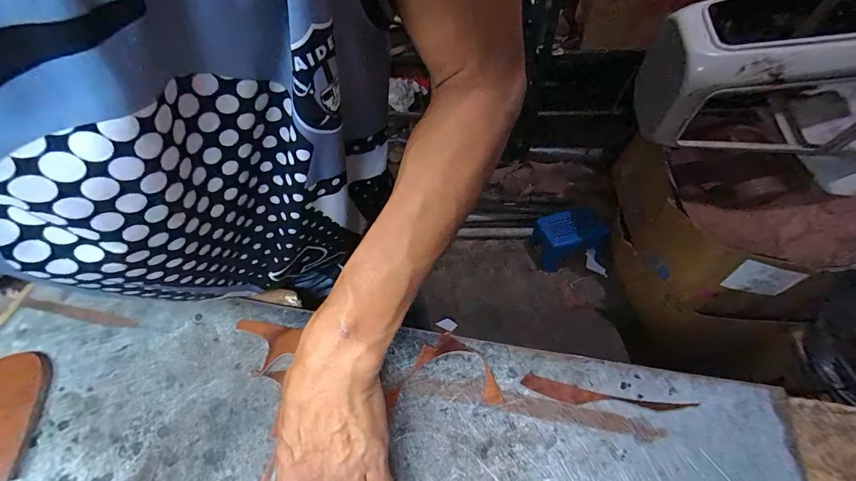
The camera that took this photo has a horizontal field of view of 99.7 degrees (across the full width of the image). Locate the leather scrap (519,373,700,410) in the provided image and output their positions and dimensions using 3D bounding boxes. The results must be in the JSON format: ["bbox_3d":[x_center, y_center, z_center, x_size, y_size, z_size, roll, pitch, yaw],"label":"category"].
[{"bbox_3d":[0.159,0.142,0.325,0.143,0.004,0.018,8,56,10],"label":"leather scrap"}]

